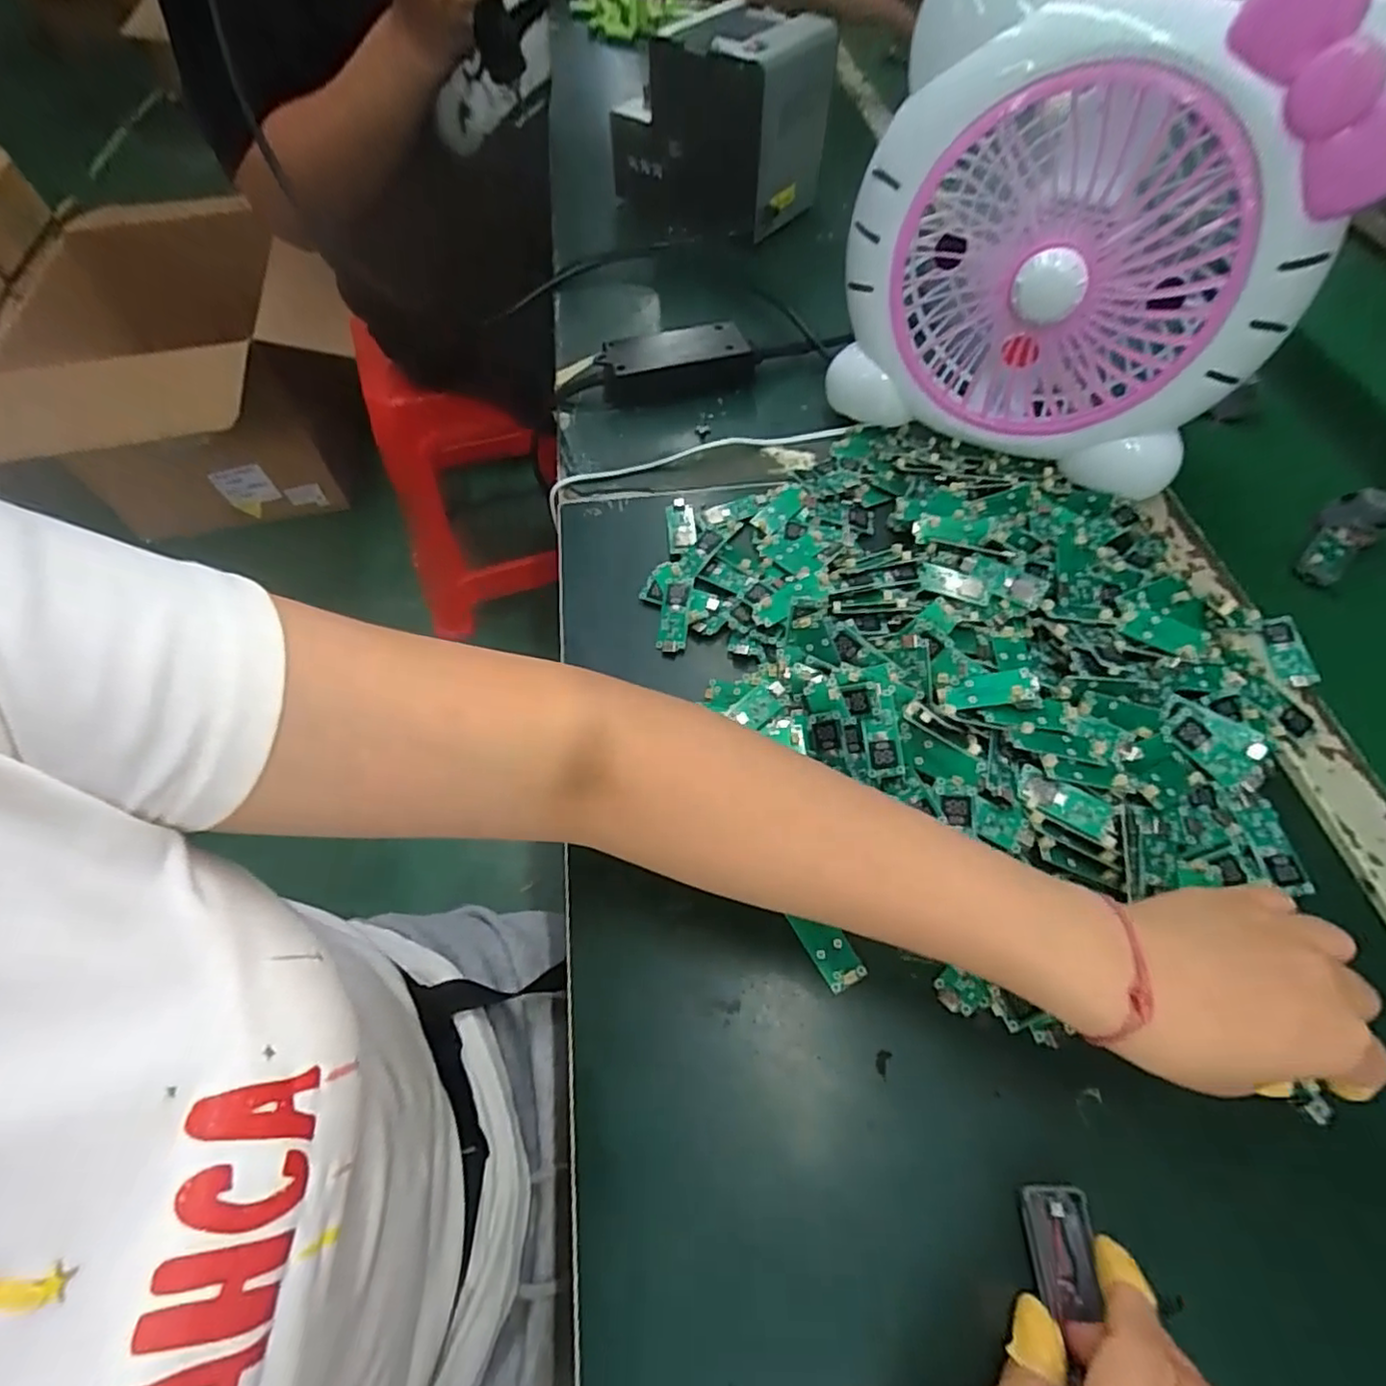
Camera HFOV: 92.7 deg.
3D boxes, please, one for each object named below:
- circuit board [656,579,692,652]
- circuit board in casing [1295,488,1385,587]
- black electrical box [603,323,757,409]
[{"bbox_3d":[-0.012,-0.051,0.418,0.017,0.004,0.050,5,60,6],"label":"circuit board"},{"bbox_3d":[0.437,-0.108,0.446,0.075,0.026,0.033,-36,65,-17],"label":"circuit board in casing"},{"bbox_3d":[-0.011,-0.270,0.544,0.121,0.034,0.051,-5,60,-1],"label":"black electrical box"}]

